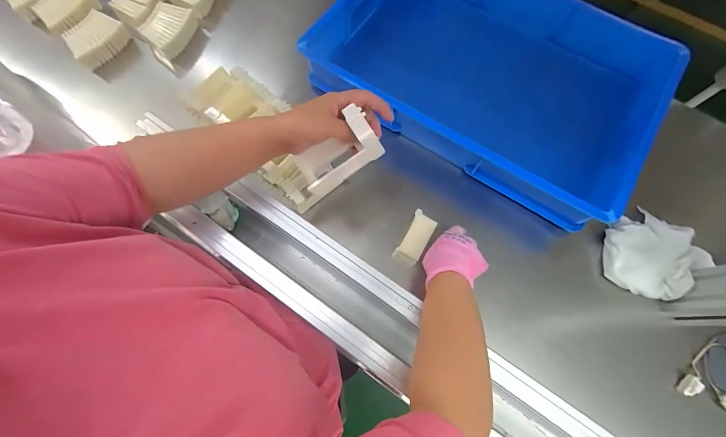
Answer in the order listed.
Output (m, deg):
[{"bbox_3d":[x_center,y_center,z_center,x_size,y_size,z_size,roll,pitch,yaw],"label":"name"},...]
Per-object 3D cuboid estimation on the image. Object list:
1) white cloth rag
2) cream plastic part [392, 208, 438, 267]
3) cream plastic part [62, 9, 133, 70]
[{"bbox_3d":[0.488,0.061,0.542,0.153,0.036,0.147,-41,77,-13],"label":"white cloth rag"},{"bbox_3d":[0.086,0.034,0.524,0.041,0.018,0.086,29,89,8],"label":"cream plastic part"},{"bbox_3d":[-0.549,-0.366,0.659,0.076,0.037,0.116,29,74,8],"label":"cream plastic part"}]

